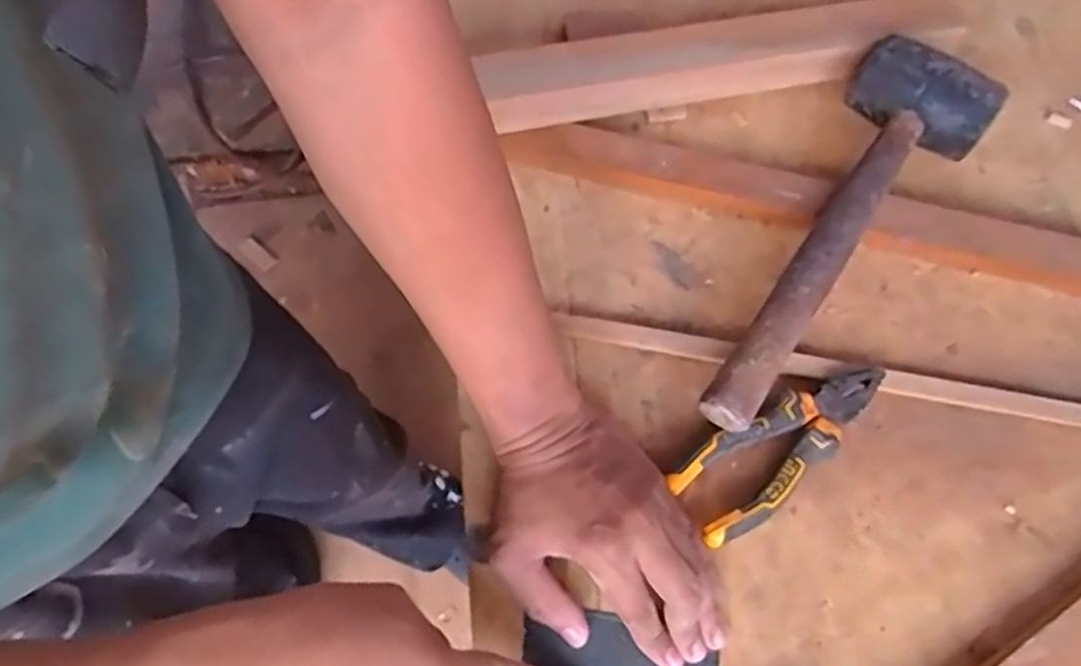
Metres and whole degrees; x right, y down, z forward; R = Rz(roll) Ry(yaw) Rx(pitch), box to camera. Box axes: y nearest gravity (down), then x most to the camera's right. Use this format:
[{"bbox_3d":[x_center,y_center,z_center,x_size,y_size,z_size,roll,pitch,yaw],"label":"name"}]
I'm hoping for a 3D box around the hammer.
[{"bbox_3d":[0.195,-0.073,0.495,0.098,0.067,0.326,36,70,13],"label":"hammer"}]

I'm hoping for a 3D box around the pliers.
[{"bbox_3d":[0.149,0.066,0.455,0.149,0.022,0.054,-38,69,-16],"label":"pliers"}]

